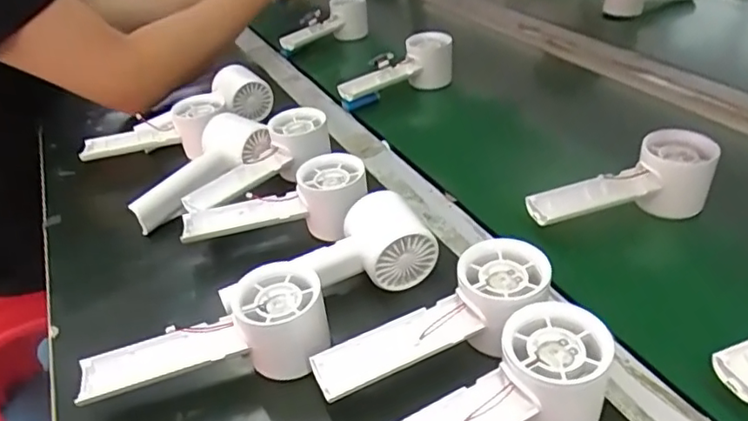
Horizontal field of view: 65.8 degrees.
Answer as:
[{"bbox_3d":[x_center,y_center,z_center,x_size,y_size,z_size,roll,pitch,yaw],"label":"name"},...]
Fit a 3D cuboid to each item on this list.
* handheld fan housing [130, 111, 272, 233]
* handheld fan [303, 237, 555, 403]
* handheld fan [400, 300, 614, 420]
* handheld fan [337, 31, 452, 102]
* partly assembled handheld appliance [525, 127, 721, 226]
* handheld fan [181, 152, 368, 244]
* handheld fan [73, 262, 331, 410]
[{"bbox_3d":[-0.168,-0.039,0.556,0.066,0.041,0.148,26,61,37],"label":"handheld fan housing"},{"bbox_3d":[0.038,0.073,0.370,0.159,0.059,0.063,-15,36,-9],"label":"handheld fan"},{"bbox_3d":[0.059,0.113,0.322,0.161,0.047,0.052,-27,38,-6],"label":"handheld fan"},{"bbox_3d":[0.022,-0.175,0.719,0.149,0.057,0.055,-21,38,-17],"label":"handheld fan"},{"bbox_3d":[0.200,-0.022,0.479,0.154,0.052,0.058,-12,36,-5],"label":"partly assembled handheld appliance"},{"bbox_3d":[-0.083,-0.002,0.491,0.155,0.057,0.054,-11,36,-3],"label":"handheld fan"},{"bbox_3d":[-0.108,0.086,0.379,0.158,0.057,0.066,-10,36,-2],"label":"handheld fan"}]

